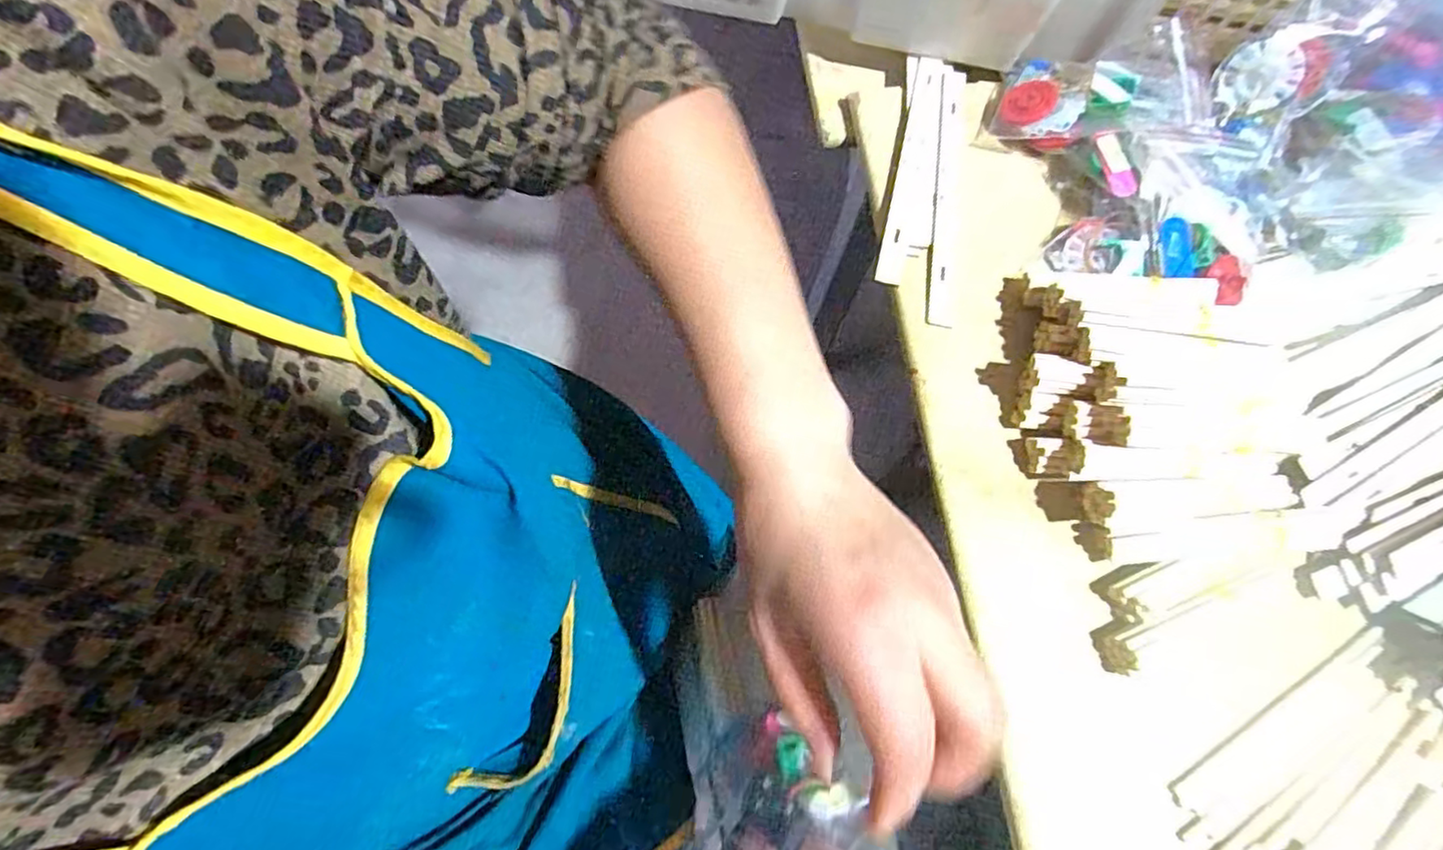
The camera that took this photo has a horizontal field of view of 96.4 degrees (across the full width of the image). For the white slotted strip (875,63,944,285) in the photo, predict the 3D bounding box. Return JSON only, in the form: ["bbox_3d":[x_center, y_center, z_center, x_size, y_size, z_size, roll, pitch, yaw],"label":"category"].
[{"bbox_3d":[0.124,-0.170,0.422,0.016,0.007,0.180,15,70,3],"label":"white slotted strip"}]

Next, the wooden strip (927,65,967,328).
[{"bbox_3d":[0.147,-0.155,0.420,0.017,0.006,0.200,10,70,1],"label":"wooden strip"}]

